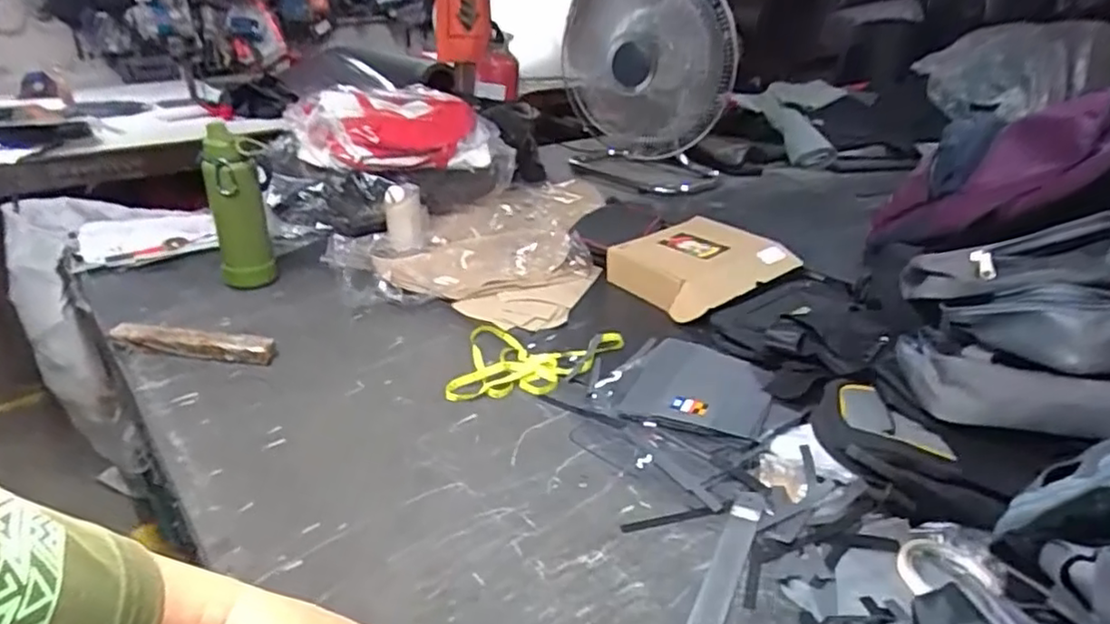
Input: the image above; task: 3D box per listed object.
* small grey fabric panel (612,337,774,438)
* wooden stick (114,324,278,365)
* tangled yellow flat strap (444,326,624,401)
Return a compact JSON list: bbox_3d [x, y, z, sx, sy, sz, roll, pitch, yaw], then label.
[{"bbox_3d":[0.208,0.105,0.938,0.180,0.024,0.217,10,27,23],"label":"small grey fabric panel"},{"bbox_3d":[-0.567,0.051,1.038,0.273,0.039,0.046,4,25,11],"label":"wooden stick"},{"bbox_3d":[-0.024,0.072,1.026,0.241,0.020,0.210,2,25,7],"label":"tangled yellow flat strap"}]

